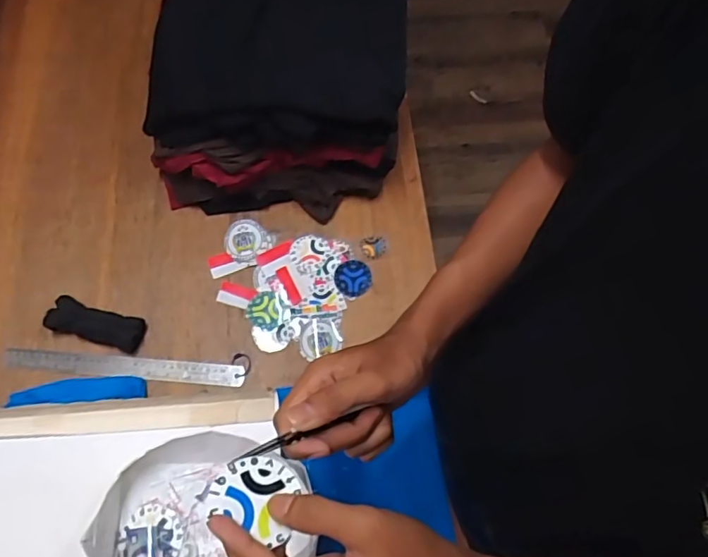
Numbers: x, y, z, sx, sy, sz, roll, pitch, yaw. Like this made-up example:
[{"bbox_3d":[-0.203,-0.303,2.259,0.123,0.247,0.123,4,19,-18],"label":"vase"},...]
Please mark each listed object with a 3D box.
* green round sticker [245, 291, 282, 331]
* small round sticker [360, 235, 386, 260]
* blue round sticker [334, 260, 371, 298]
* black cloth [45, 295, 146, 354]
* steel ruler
[{"bbox_3d":[-0.130,0.047,0.776,0.046,0.004,0.054,-15,73,-6],"label":"green round sticker"},{"bbox_3d":[0.029,-0.047,0.818,0.038,0.004,0.036,0,72,-2],"label":"small round sticker"},{"bbox_3d":[-0.001,-0.001,0.798,0.053,0.004,0.055,3,70,-7],"label":"blue round sticker"},{"bbox_3d":[-0.352,0.062,0.748,0.123,0.027,0.047,16,72,3],"label":"black cloth"},{"bbox_3d":[-0.313,0.121,0.743,0.321,0.007,0.028,4,72,0],"label":"steel ruler"}]

